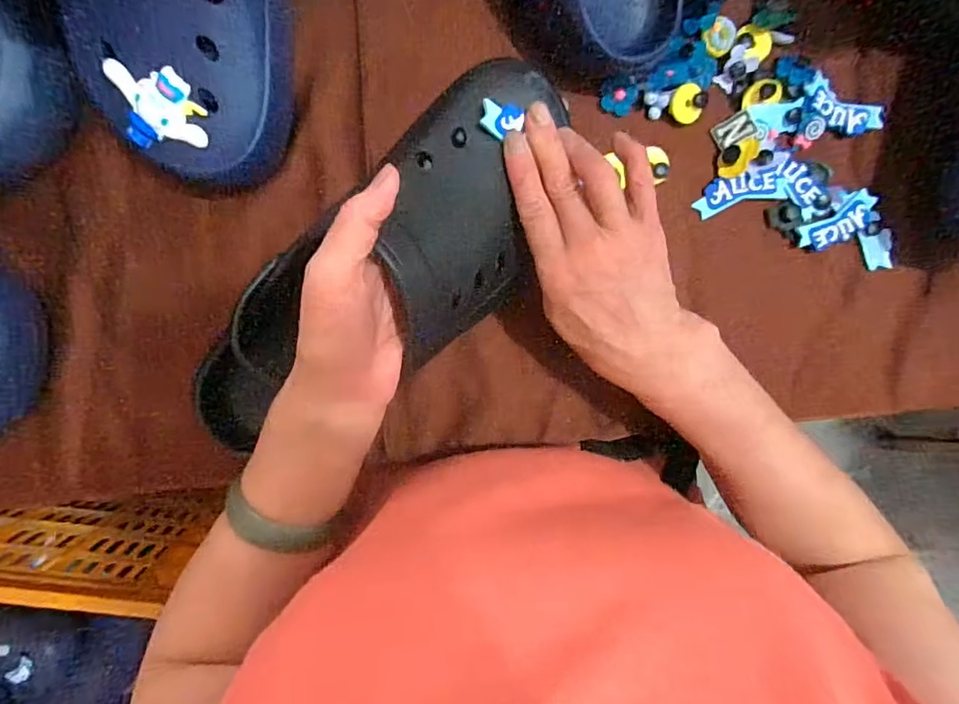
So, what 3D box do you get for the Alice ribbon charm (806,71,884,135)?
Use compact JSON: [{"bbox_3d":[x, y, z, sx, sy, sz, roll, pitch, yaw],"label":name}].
[{"bbox_3d":[0.240,-0.161,0.365,0.056,0.008,0.025,21,94,-7],"label":"Alice ribbon charm"}]

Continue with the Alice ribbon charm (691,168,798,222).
[{"bbox_3d":[0.178,-0.108,0.366,0.064,0.006,0.023,-16,98,-3],"label":"Alice ribbon charm"}]

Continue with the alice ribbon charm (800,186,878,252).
[{"bbox_3d":[0.244,-0.086,0.374,0.057,0.012,0.025,-29,98,-1],"label":"alice ribbon charm"}]

